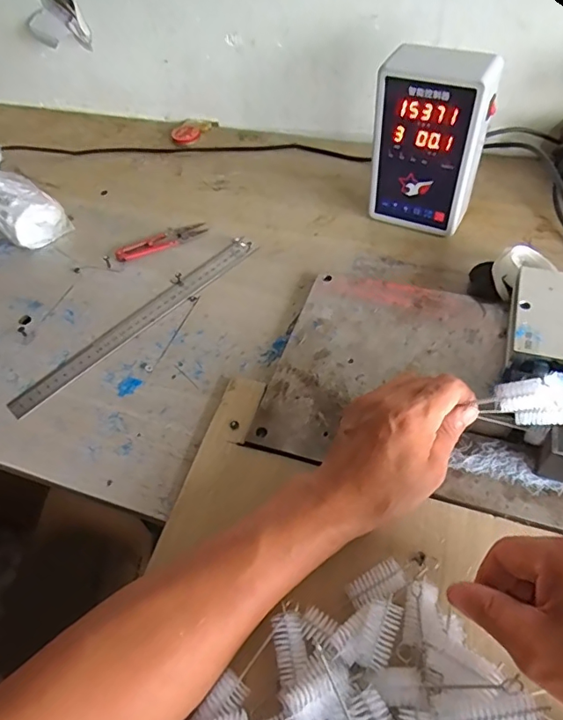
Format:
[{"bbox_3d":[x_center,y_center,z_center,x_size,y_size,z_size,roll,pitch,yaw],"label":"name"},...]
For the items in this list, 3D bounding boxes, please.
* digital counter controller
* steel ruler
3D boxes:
[{"bbox_3d":[0.160,-0.232,0.549,0.109,0.188,0.050,20,56,20],"label":"digital counter controller"},{"bbox_3d":[-0.152,-0.047,0.552,0.029,0.005,0.317,36,63,26],"label":"steel ruler"}]

